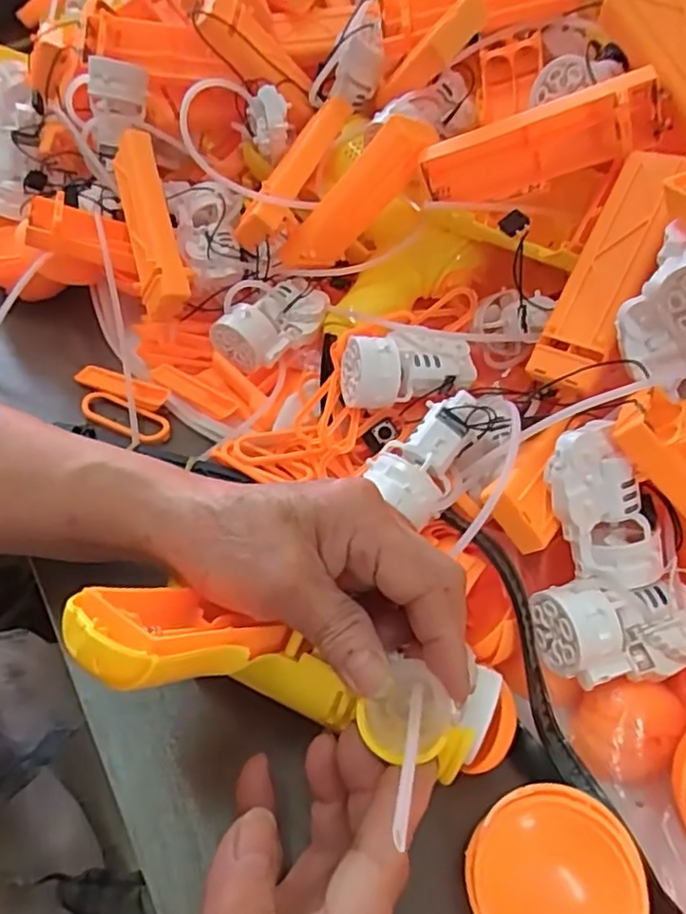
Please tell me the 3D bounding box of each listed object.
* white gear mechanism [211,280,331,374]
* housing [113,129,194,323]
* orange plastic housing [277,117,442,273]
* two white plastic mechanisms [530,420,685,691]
[{"bbox_3d":[-0.040,-0.077,0.380,0.032,0.028,0.064,38,55,24],"label":"white gear mechanism"},{"bbox_3d":[-0.114,-0.138,0.381,0.025,0.037,0.112,-13,76,-16],"label":"housing"},{"bbox_3d":[0.007,-0.141,0.361,0.032,0.108,0.019,33,44,-24],"label":"orange plastic housing"},{"bbox_3d":[0.111,0.039,0.280,0.062,0.039,0.102,-2,87,-13],"label":"two white plastic mechanisms"}]

